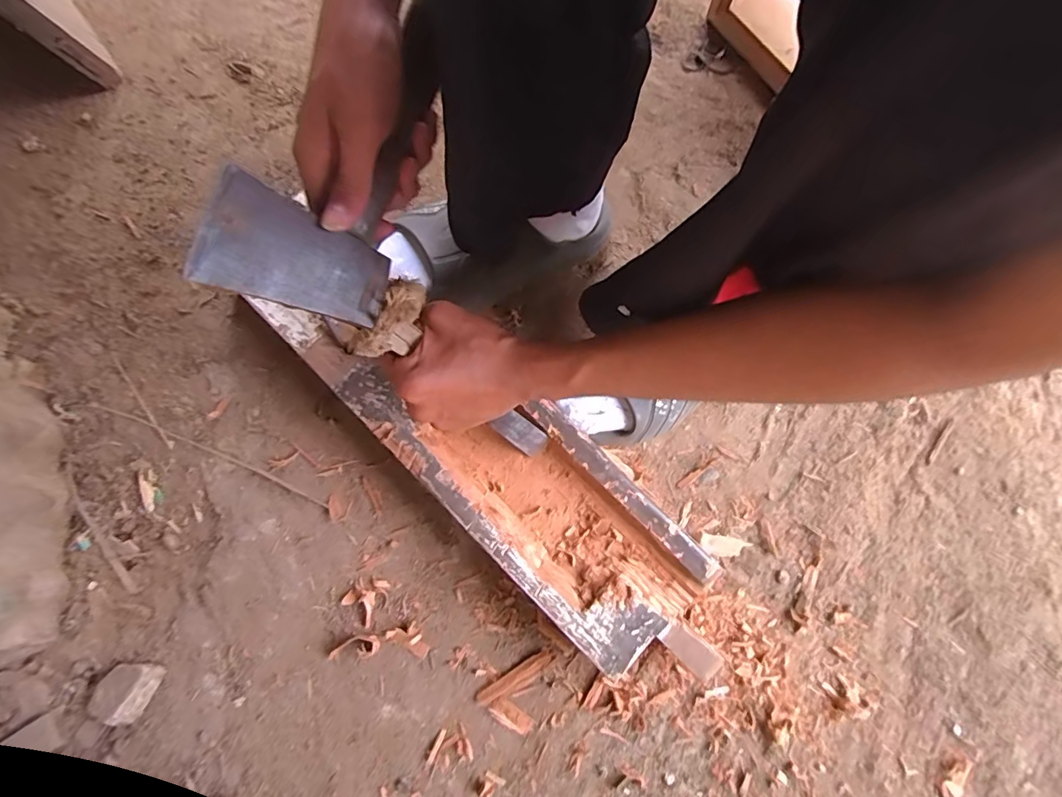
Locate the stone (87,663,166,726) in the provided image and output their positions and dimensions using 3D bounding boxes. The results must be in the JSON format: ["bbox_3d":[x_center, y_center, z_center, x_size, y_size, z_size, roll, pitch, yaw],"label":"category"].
[{"bbox_3d":[-0.377,0.270,0.460,0.054,0.028,0.049,11,77,3],"label":"stone"}]

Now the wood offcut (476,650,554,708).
[{"bbox_3d":[-0.015,0.263,0.465,0.077,0.005,0.017,-31,79,-7],"label":"wood offcut"}]

